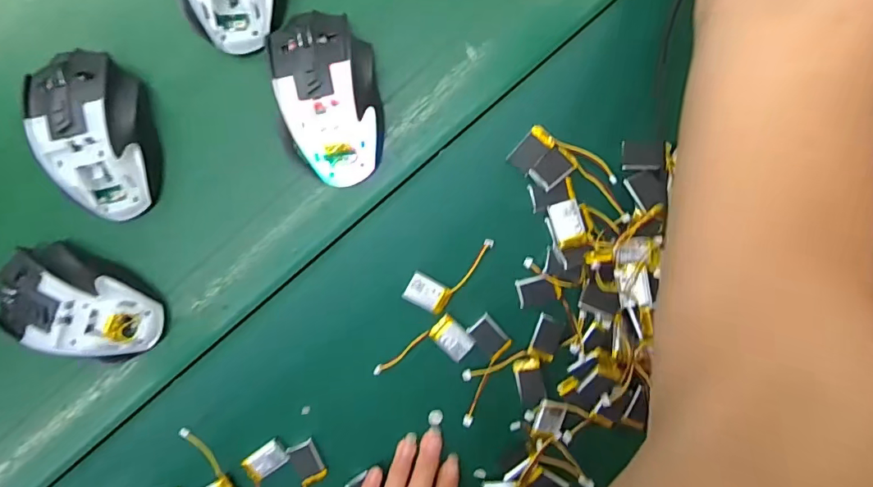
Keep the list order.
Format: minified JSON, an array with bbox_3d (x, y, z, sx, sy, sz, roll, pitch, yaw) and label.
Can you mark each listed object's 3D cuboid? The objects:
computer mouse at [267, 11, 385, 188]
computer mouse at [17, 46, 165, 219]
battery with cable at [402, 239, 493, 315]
[{"bbox_3d":[-0.076,-0.098,0.329,0.073,0.035,0.116,-12,96,3],"label":"computer mouse"},{"bbox_3d":[-0.242,-0.076,0.336,0.076,0.043,0.119,-16,96,3],"label":"computer mouse"},{"bbox_3d":[0.008,0.019,0.350,0.033,0.011,0.070,37,96,-3],"label":"battery with cable"}]

